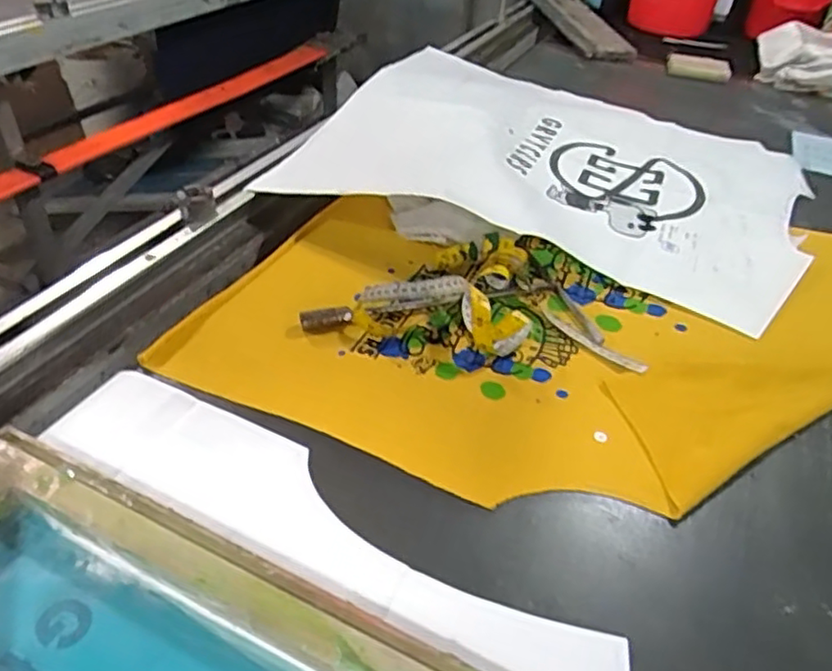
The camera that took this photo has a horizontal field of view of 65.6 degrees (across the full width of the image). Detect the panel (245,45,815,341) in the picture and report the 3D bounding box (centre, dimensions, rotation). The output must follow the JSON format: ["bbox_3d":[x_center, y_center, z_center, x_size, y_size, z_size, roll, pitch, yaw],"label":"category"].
[{"bbox_3d":[0.214,-0.270,0.935,0.642,0.057,0.566,20,43,16],"label":"panel"}]

